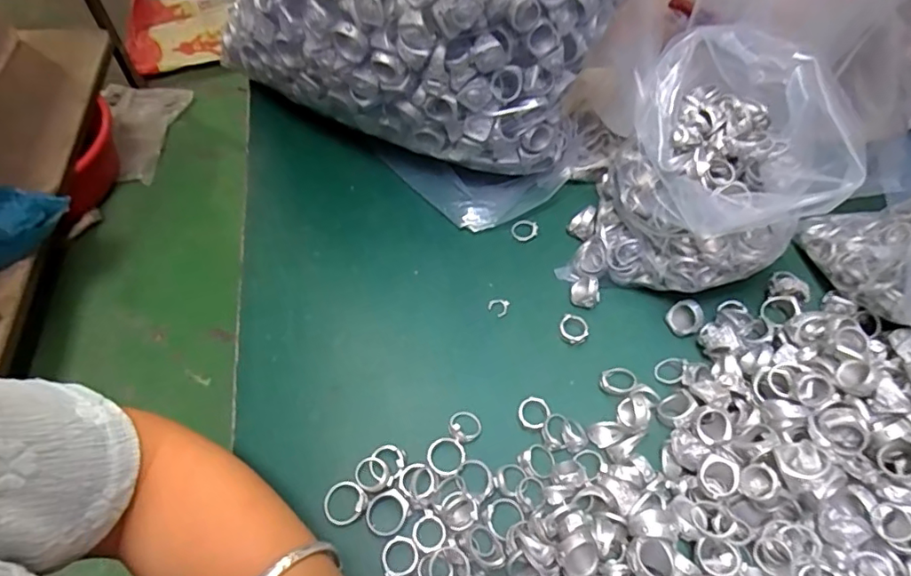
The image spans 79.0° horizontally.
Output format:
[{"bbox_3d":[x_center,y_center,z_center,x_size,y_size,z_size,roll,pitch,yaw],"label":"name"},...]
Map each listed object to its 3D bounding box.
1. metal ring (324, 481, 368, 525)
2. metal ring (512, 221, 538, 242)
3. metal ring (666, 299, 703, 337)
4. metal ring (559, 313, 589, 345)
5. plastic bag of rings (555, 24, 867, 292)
[{"bbox_3d":[-0.068,0.131,0.341,0.026,0.008,0.024,1,56,-2],"label":"metal ring"},{"bbox_3d":[0.060,-0.049,0.478,0.021,0.006,0.019,12,57,6],"label":"metal ring"},{"bbox_3d":[0.177,0.023,0.427,0.006,0.027,0.025,2,57,-54],"label":"metal ring"},{"bbox_3d":[0.091,0.031,0.423,0.021,0.009,0.025,22,58,12],"label":"metal ring"},{"bbox_3d":[0.184,-0.077,0.414,0.144,0.161,0.136,25,59,14],"label":"plastic bag of rings"}]

